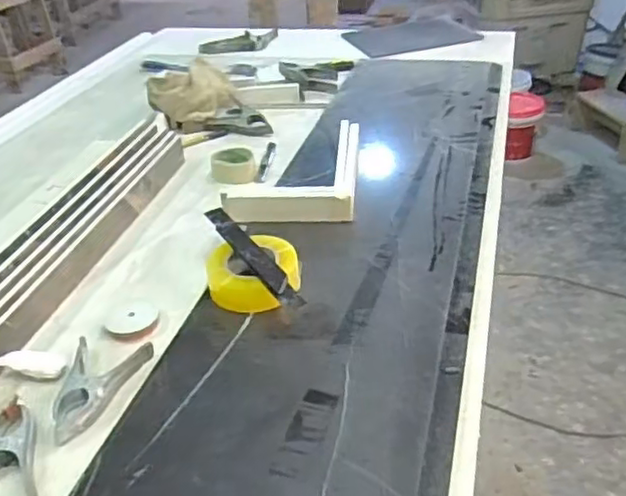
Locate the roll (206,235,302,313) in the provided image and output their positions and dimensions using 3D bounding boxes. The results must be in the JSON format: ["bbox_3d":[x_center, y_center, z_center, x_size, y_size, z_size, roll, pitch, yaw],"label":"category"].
[{"bbox_3d":[-0.086,0.037,0.980,0.135,0.060,0.135,-3,33,2],"label":"roll"}]

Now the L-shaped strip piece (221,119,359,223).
[{"bbox_3d":[-0.032,-0.142,1.233,0.238,0.054,0.319,-2,33,4],"label":"L-shaped strip piece"}]

